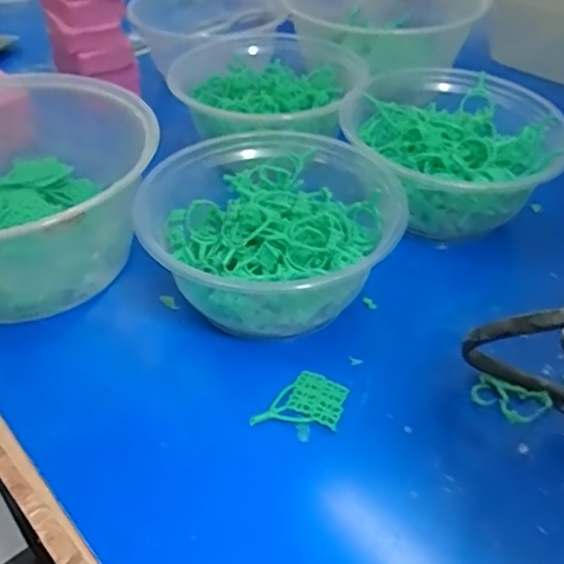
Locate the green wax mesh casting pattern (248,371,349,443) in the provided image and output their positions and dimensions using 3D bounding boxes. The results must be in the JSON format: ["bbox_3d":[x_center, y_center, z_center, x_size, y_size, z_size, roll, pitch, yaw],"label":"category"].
[{"bbox_3d":[0.010,0.057,0.283,0.036,0.005,0.035,16,46,16],"label":"green wax mesh casting pattern"}]

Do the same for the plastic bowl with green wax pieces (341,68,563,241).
[{"bbox_3d":[0.106,-0.083,0.380,0.128,0.055,0.119,0,43,0],"label":"plastic bowl with green wax pieces"}]

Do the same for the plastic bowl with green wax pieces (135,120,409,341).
[{"bbox_3d":[-0.007,-0.031,0.333,0.128,0.054,0.126,0,43,0],"label":"plastic bowl with green wax pieces"}]

